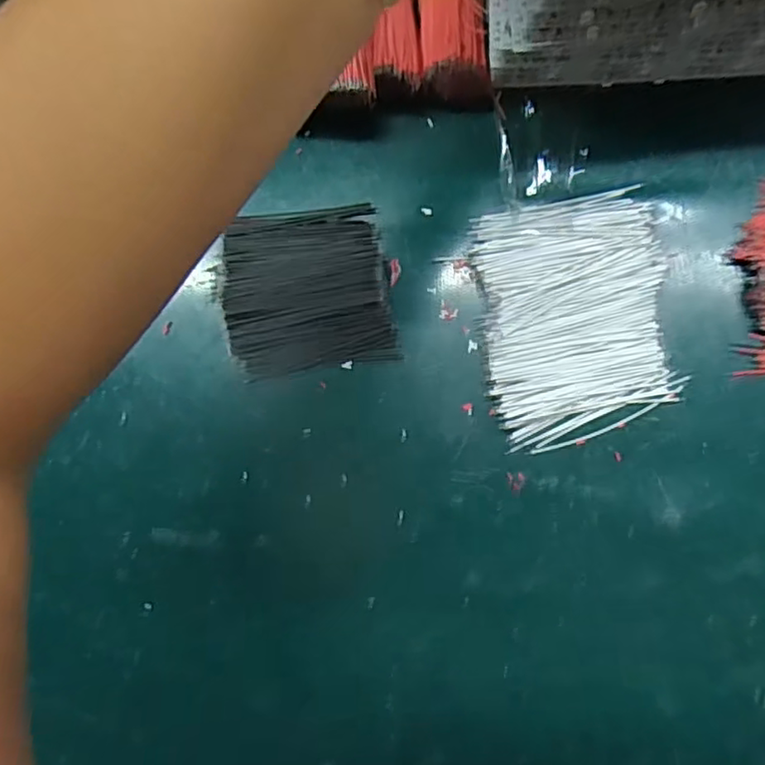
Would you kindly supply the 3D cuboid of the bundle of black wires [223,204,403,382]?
[{"bbox_3d":[-0.041,-0.050,0.338,0.084,0.011,0.086,-9,83,5],"label":"bundle of black wires"}]

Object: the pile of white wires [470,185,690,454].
[{"bbox_3d":[0.097,-0.032,0.323,0.090,0.008,0.121,-10,83,5],"label":"pile of white wires"}]

